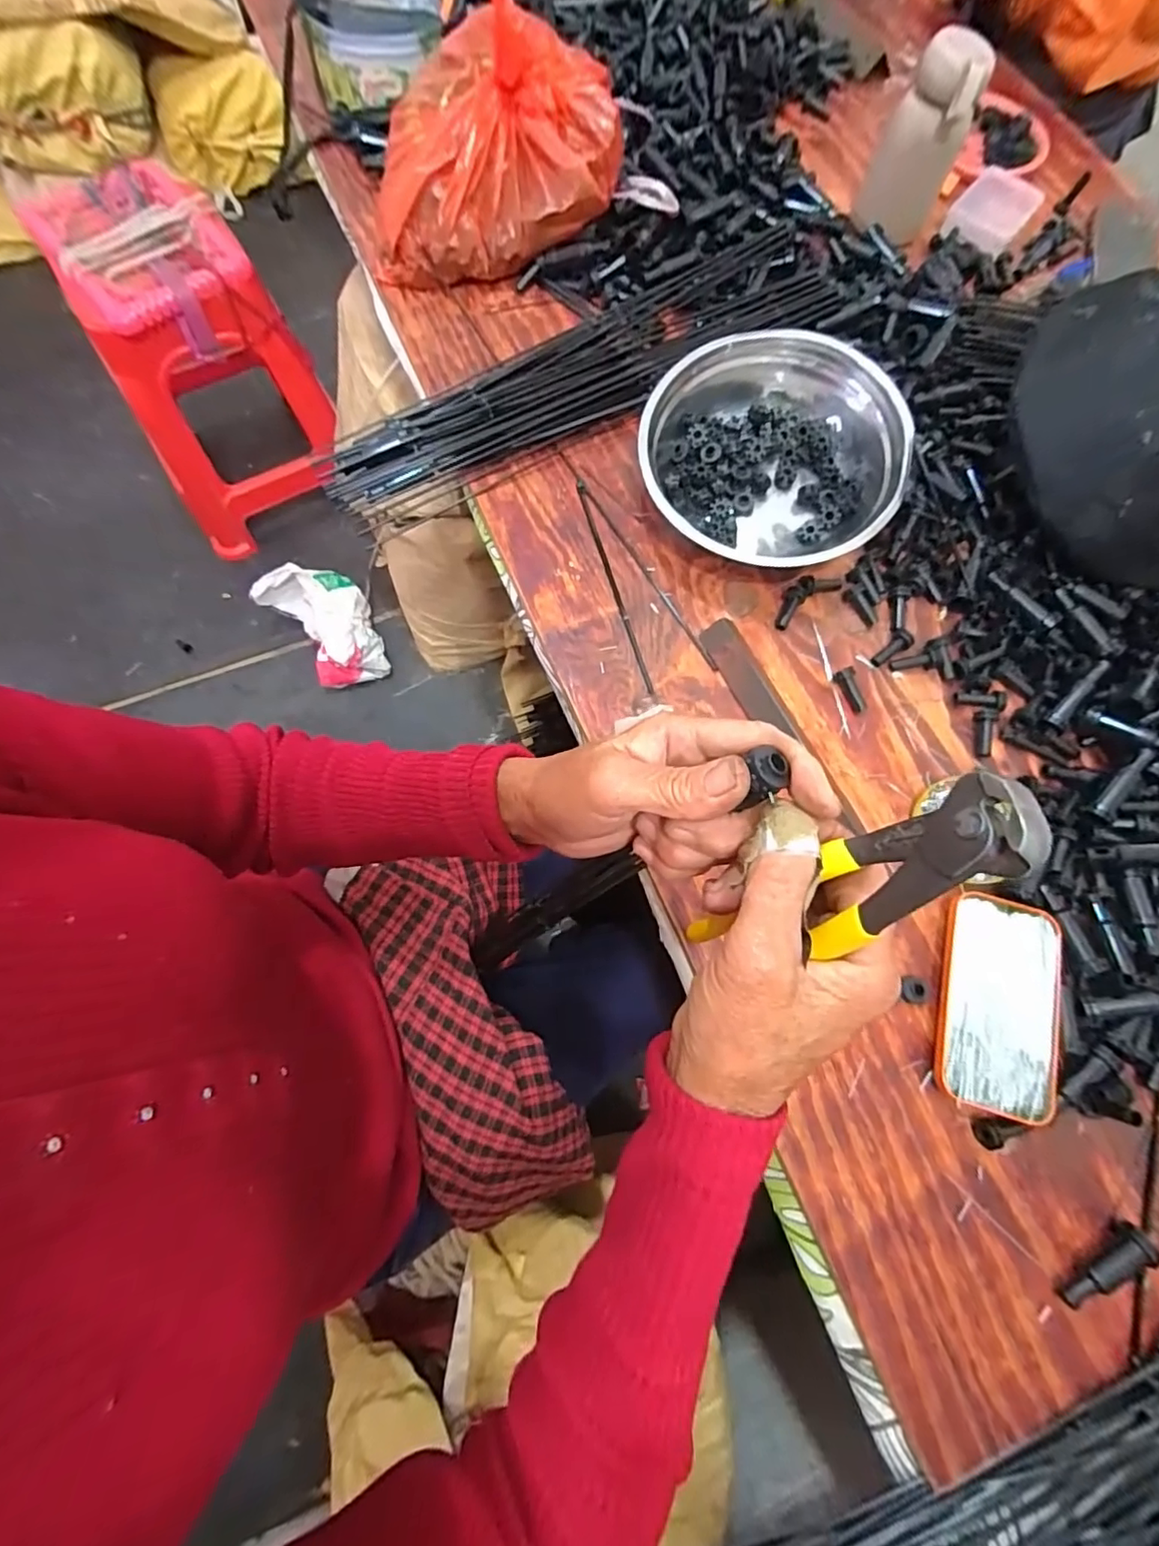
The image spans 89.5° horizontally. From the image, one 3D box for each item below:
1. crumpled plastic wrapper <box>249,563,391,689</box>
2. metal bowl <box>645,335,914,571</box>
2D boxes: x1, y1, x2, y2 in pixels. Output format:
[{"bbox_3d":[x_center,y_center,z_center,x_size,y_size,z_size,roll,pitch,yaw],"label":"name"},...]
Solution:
[{"bbox_3d":[-0.531,-0.317,1.240,0.185,0.103,0.265,-35,78,-12],"label":"crumpled plastic wrapper"},{"bbox_3d":[0.169,-0.275,0.512,0.209,0.078,0.216,1,73,-3],"label":"metal bowl"}]

